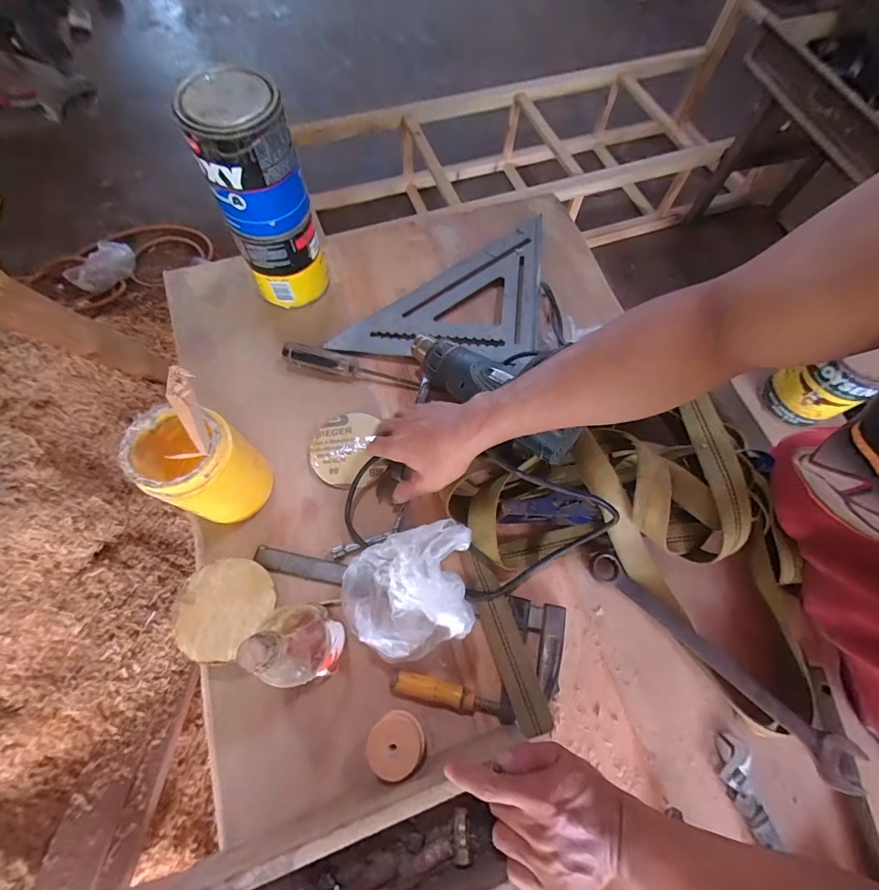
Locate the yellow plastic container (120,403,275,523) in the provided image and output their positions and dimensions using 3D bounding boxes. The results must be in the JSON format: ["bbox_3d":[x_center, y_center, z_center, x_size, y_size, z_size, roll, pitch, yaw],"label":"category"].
[{"bbox_3d":[-0.246,0.028,0.447,0.086,0.152,0.085,0,69,-1],"label":"yellow plastic container"}]

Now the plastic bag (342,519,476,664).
[{"bbox_3d":[-0.032,0.153,0.425,0.139,0.107,0.113,-15,70,-7],"label":"plastic bag"}]

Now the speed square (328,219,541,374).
[{"bbox_3d":[0.014,-0.249,0.626,0.275,0.030,0.293,11,69,3],"label":"speed square"}]

